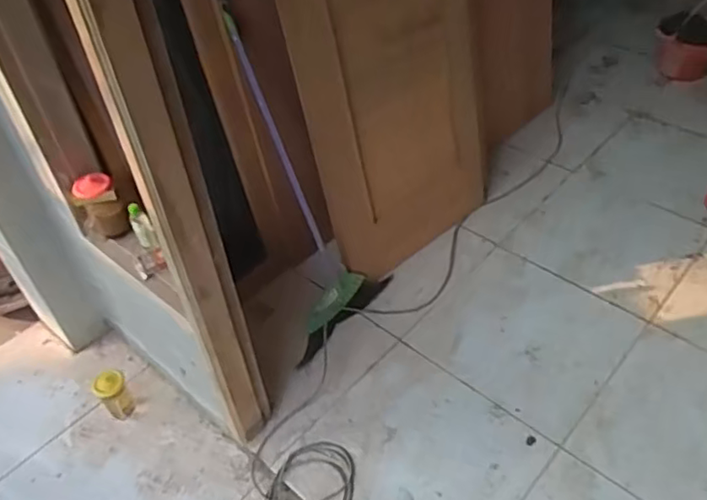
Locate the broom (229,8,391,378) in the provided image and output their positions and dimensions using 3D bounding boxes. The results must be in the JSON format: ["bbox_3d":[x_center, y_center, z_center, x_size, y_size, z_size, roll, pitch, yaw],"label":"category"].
[{"bbox_3d":[-0.184,-0.176,1.681,0.334,0.889,0.177,-31,24,-22],"label":"broom"}]

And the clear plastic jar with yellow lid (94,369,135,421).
[{"bbox_3d":[-0.620,0.380,1.609,0.073,0.170,0.082,-37,53,-27],"label":"clear plastic jar with yellow lid"}]

